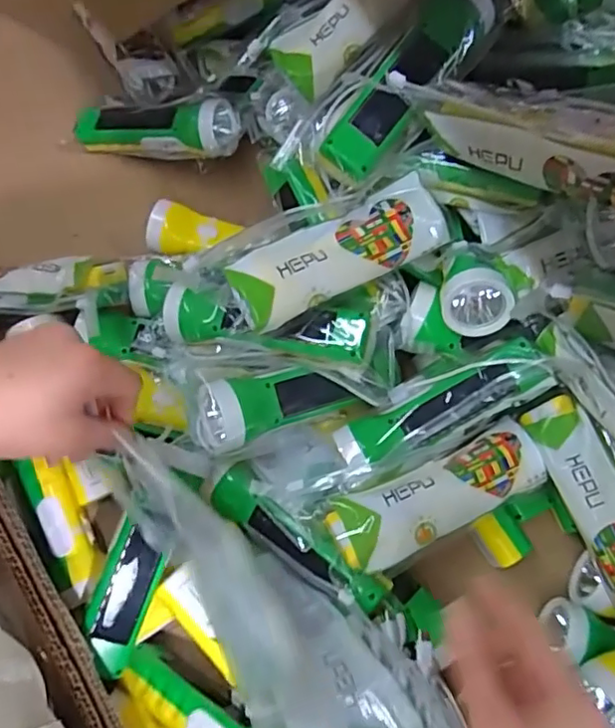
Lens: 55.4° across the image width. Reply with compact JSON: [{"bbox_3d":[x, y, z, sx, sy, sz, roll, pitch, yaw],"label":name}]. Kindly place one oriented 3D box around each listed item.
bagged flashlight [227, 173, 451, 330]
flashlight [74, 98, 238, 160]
[{"bbox_3d":[0.024,-0.083,0.434,0.164,0.027,0.053,-26,73,-9],"label":"bagged flashlight"},{"bbox_3d":[-0.160,-0.240,0.602,0.177,0.057,0.047,6,70,17],"label":"flashlight"}]

